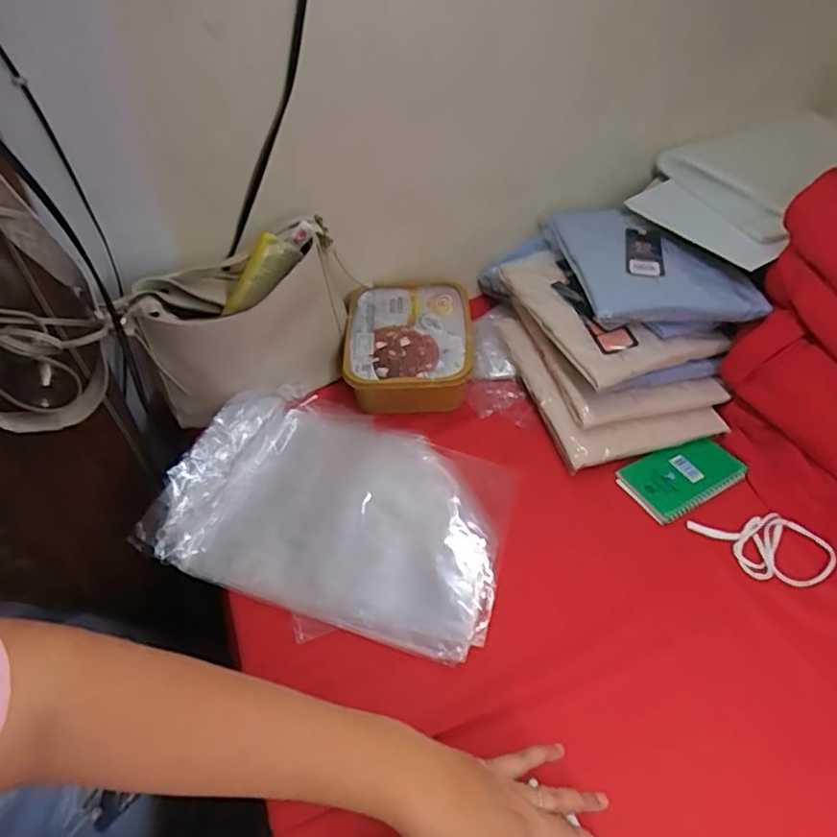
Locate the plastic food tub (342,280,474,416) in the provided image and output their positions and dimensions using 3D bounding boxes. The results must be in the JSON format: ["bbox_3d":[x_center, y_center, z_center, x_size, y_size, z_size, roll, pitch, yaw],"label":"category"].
[{"bbox_3d":[-0.015,-0.107,0.828,0.168,0.064,0.206,1,47,-1],"label":"plastic food tub"}]

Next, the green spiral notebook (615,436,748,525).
[{"bbox_3d":[0.312,0.068,0.714,0.142,0.008,0.080,-20,51,-20],"label":"green spiral notebook"}]

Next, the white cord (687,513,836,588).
[{"bbox_3d":[0.374,0.143,0.652,0.130,0.014,0.083,-3,48,-6],"label":"white cord"}]

